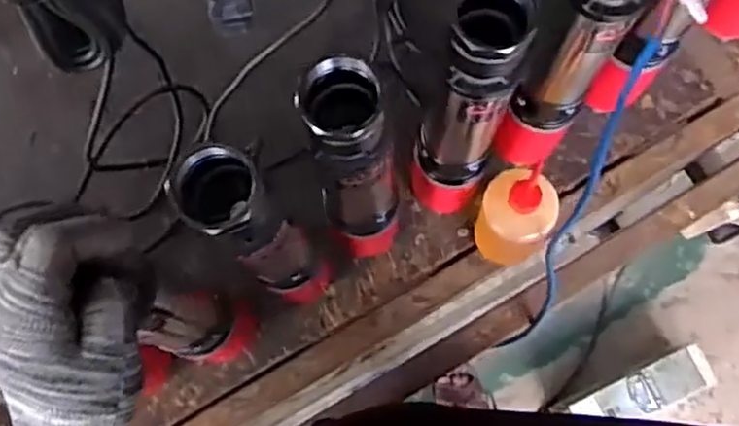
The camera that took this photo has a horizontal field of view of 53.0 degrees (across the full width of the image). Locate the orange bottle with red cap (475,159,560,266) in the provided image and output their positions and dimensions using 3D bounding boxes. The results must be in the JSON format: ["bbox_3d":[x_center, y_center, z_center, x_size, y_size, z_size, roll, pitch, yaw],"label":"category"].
[{"bbox_3d":[0.150,0.004,0.770,0.076,0.181,0.075,0,79,1],"label":"orange bottle with red cap"}]

